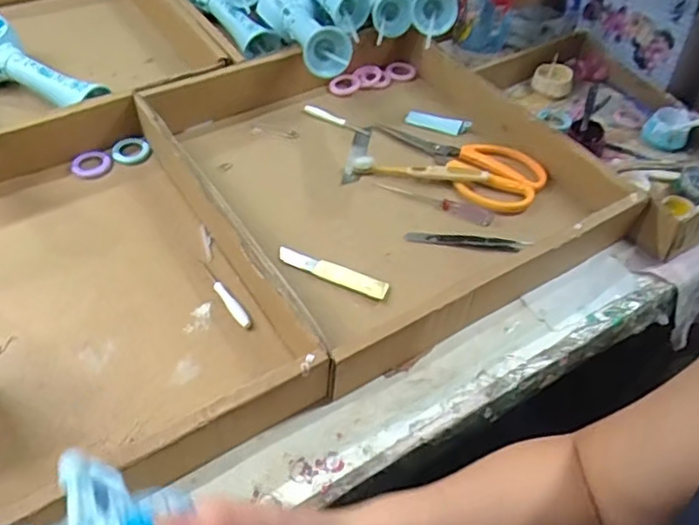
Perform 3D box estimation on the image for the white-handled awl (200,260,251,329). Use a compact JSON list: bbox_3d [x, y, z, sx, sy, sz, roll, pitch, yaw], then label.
[{"bbox_3d":[-0.108,0.025,0.525,0.009,0.005,0.083,-27,57,-25],"label":"white-handled awl"}]

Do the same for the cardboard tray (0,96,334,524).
[{"bbox_3d":[-0.255,0.027,0.476,0.345,0.055,0.369,-24,55,-23],"label":"cardboard tray"}]

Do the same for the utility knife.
[{"bbox_3d":[-0.016,0.007,0.549,0.106,0.008,0.019,22,51,13],"label":"utility knife"}]

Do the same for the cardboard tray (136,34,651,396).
[{"bbox_3d":[0.031,-0.105,0.617,0.358,0.050,0.380,-25,56,-23],"label":"cardboard tray"}]

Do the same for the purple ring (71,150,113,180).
[{"bbox_3d":[-0.259,-0.098,0.618,0.038,0.008,0.033,-27,68,-22],"label":"purple ring"}]

